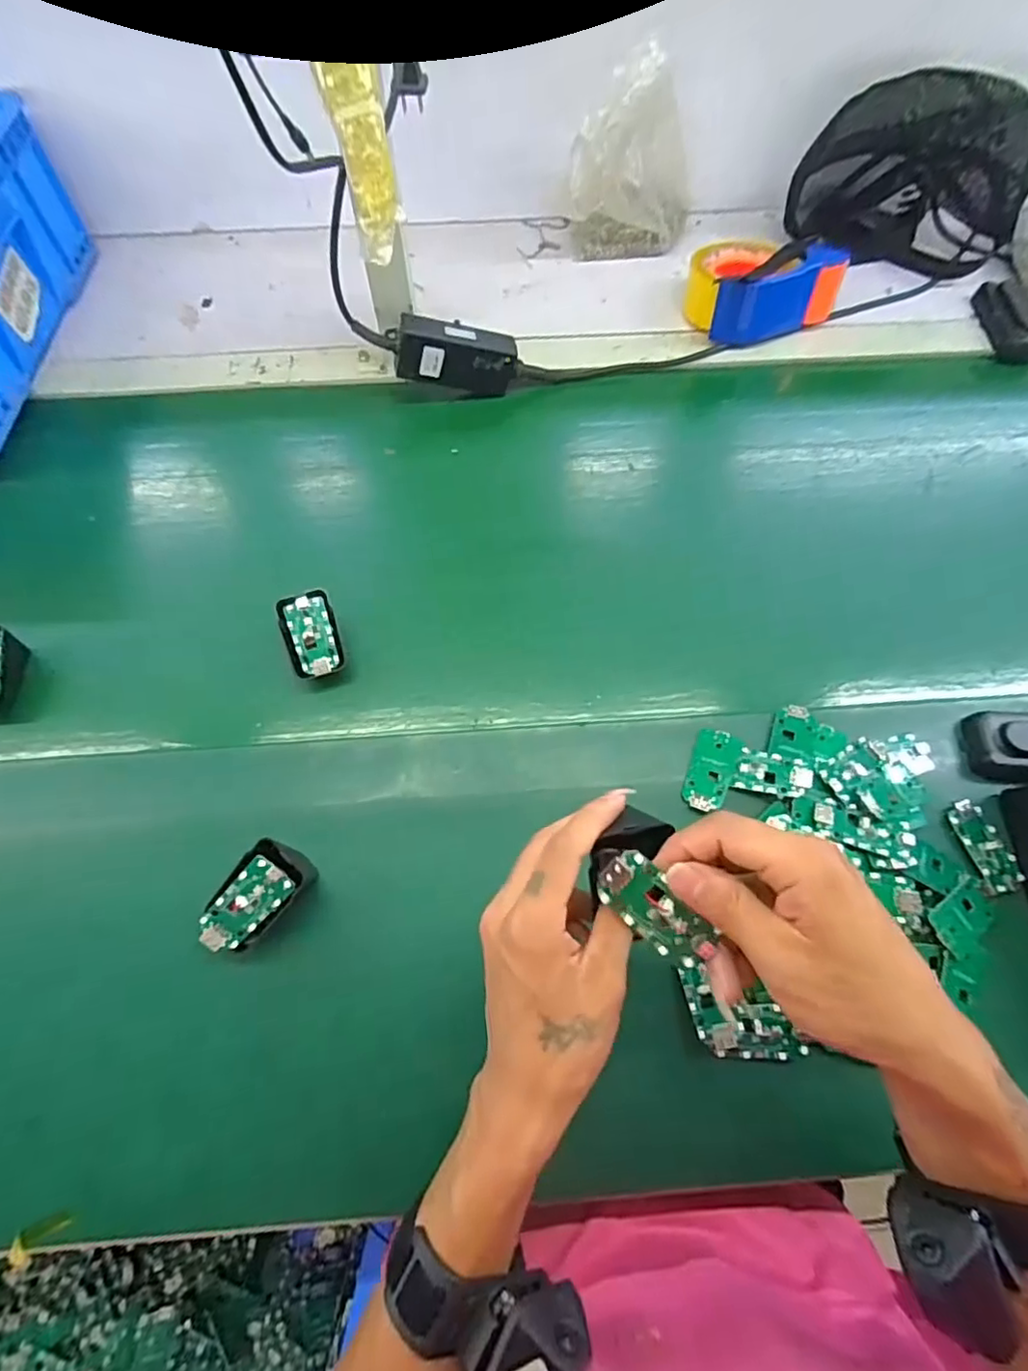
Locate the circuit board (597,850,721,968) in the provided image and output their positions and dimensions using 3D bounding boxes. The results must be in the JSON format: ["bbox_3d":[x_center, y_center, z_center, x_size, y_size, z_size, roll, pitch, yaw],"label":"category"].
[{"bbox_3d":[0.068,0.107,0.285,0.063,0.005,0.029,43,94,-1],"label":"circuit board"}]

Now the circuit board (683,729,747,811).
[{"bbox_3d":[0.150,0.064,0.451,0.034,0.004,0.064,14,65,18],"label":"circuit board"}]

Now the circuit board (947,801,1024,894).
[{"bbox_3d":[0.341,0.116,0.435,0.031,0.006,0.065,-12,65,-6],"label":"circuit board"}]

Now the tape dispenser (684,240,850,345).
[{"bbox_3d":[0.261,-0.437,0.648,0.151,0.063,0.102,-8,65,-4],"label":"tape dispenser"}]

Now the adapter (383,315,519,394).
[{"bbox_3d":[-0.056,-0.324,0.591,0.126,0.052,0.035,1,68,-19],"label":"adapter"}]

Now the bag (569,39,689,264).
[{"bbox_3d":[0.134,-0.567,0.665,0.141,0.162,0.077,5,65,2],"label":"bag"}]

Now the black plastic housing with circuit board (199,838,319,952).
[{"bbox_3d":[-0.169,0.141,0.394,0.042,0.031,0.074,38,70,16],"label":"black plastic housing with circuit board"}]

